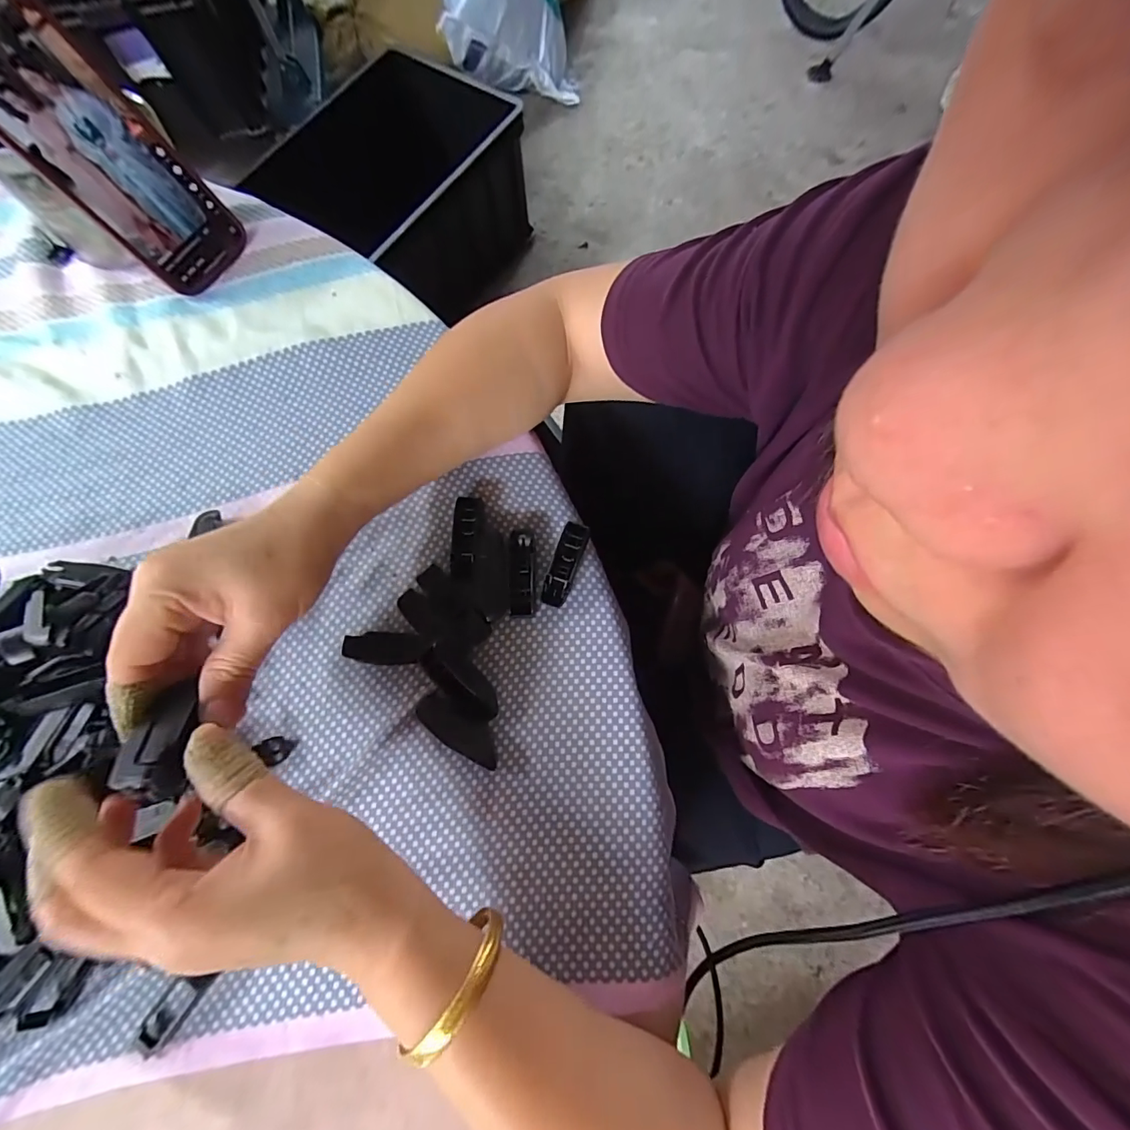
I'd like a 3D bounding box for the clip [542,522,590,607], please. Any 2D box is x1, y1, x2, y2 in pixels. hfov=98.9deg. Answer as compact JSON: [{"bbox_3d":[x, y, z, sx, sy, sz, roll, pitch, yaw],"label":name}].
[{"bbox_3d":[0.000,0.000,0.307,0.016,0.015,0.054,18,75,6],"label":"clip"}]

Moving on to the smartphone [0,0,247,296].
[{"bbox_3d":[-0.305,-0.270,0.318,0.013,0.160,0.071,19,73,36],"label":"smartphone"}]

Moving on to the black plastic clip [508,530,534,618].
[{"bbox_3d":[-0.028,0.004,0.308,0.016,0.012,0.056,-3,74,0],"label":"black plastic clip"}]

